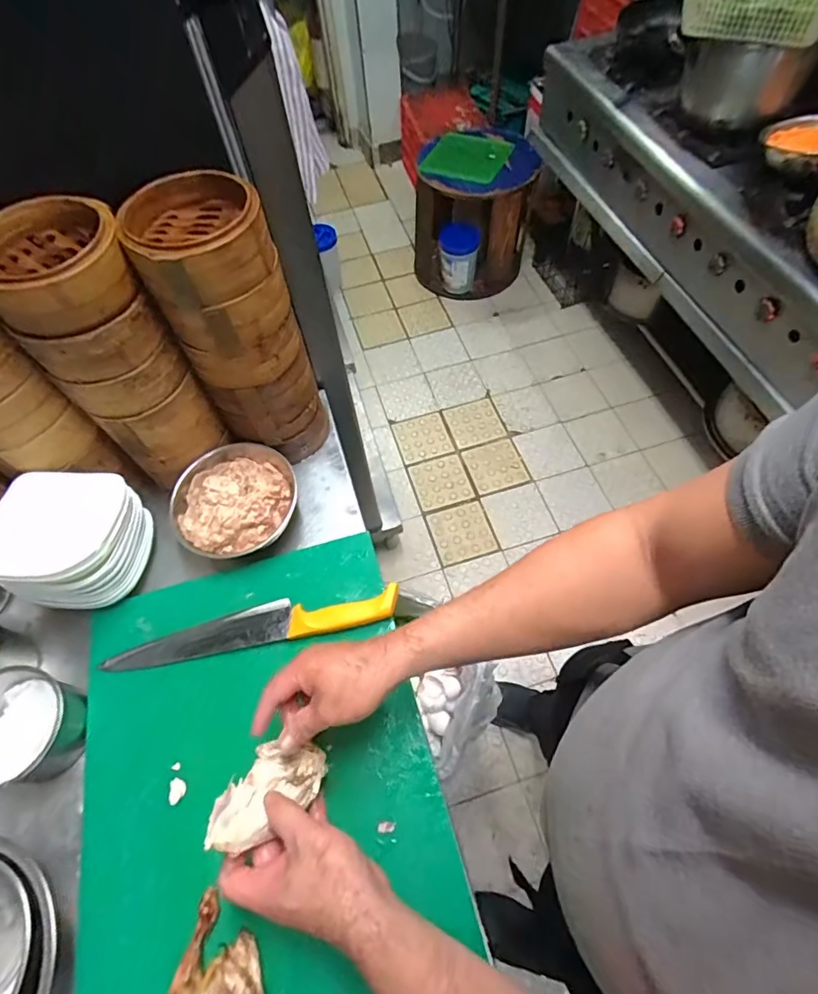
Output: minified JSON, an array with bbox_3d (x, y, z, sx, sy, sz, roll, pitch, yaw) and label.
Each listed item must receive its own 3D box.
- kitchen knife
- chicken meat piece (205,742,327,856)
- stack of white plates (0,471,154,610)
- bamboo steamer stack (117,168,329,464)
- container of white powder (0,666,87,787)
[{"bbox_3d":[-0.195,0.162,0.614,0.362,0.028,0.051,-8,62,-3],"label":"kitchen knife"},{"bbox_3d":[-0.132,0.268,0.451,0.065,0.031,0.122,44,32,22],"label":"chicken meat piece"},{"bbox_3d":[-0.425,0.056,0.620,0.122,0.137,0.147,0,60,4],"label":"stack of white plates"},{"bbox_3d":[-0.210,-0.201,0.634,0.135,0.341,0.137,-5,60,1],"label":"bamboo steamer stack"},{"bbox_3d":[-0.451,0.265,0.561,0.121,0.096,0.112,-2,60,3],"label":"container of white powder"}]

